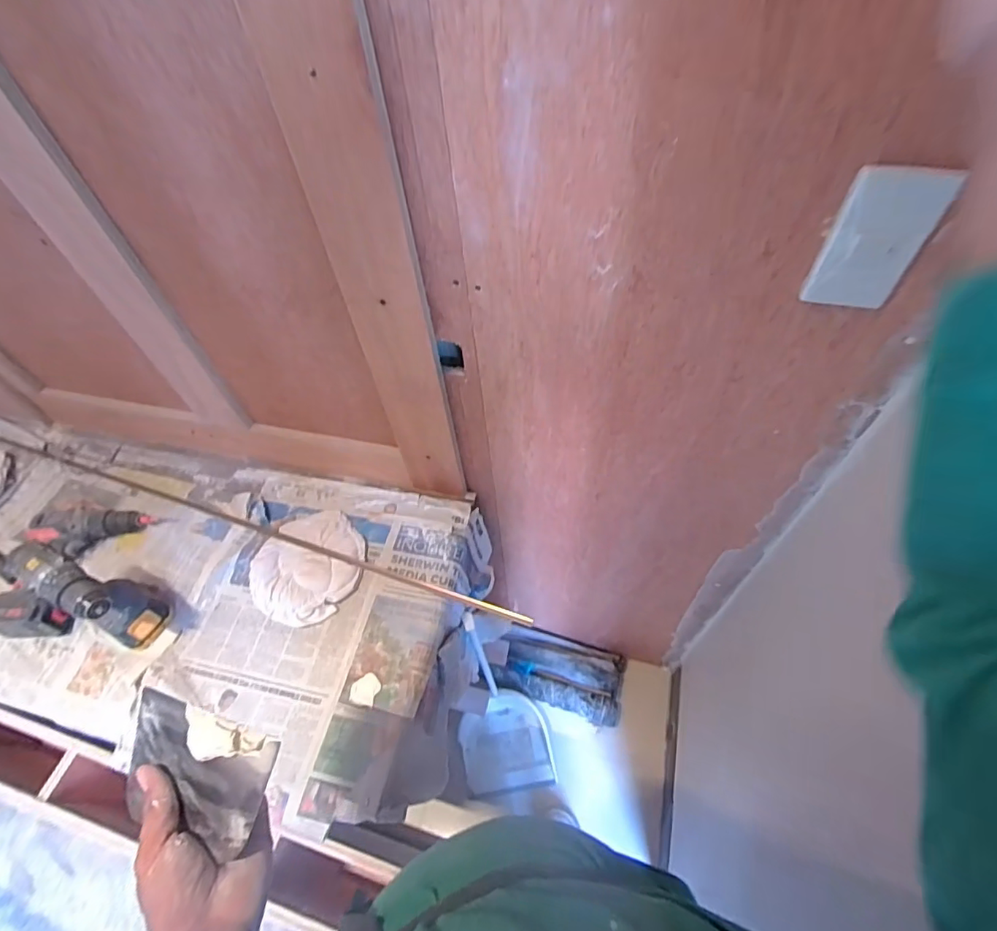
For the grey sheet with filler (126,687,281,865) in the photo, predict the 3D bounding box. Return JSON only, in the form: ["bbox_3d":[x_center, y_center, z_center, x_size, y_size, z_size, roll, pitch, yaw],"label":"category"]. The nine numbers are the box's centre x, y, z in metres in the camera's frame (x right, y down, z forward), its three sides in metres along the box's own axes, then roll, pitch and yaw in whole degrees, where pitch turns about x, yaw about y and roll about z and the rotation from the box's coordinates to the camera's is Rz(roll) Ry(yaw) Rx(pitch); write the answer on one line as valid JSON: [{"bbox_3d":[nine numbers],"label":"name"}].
[{"bbox_3d":[-0.243,0.241,0.410,0.139,0.009,0.083,12,82,18],"label":"grey sheet with filler"}]

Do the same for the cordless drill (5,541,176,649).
[{"bbox_3d":[-0.604,0.197,0.780,0.197,0.212,0.083,22,60,18],"label":"cordless drill"}]

